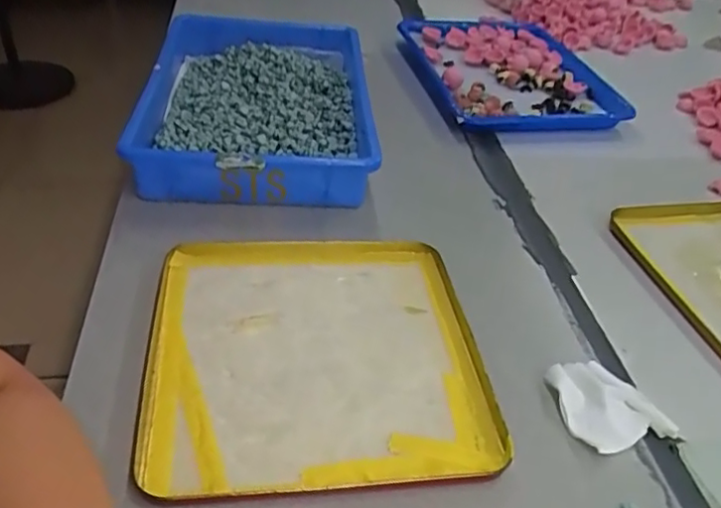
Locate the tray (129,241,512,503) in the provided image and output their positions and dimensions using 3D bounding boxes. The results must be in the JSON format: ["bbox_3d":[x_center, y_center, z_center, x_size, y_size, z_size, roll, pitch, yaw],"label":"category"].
[{"bbox_3d":[-0.033,0.072,0.483,0.247,0.016,0.245,-1,39,-10],"label":"tray"}]

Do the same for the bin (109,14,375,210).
[{"bbox_3d":[-0.123,-0.202,0.784,0.249,0.059,0.441,1,38,-7],"label":"bin"}]

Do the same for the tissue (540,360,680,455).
[{"bbox_3d":[0.178,0.108,0.464,0.068,0.016,0.077,-10,41,-20],"label":"tissue"}]

